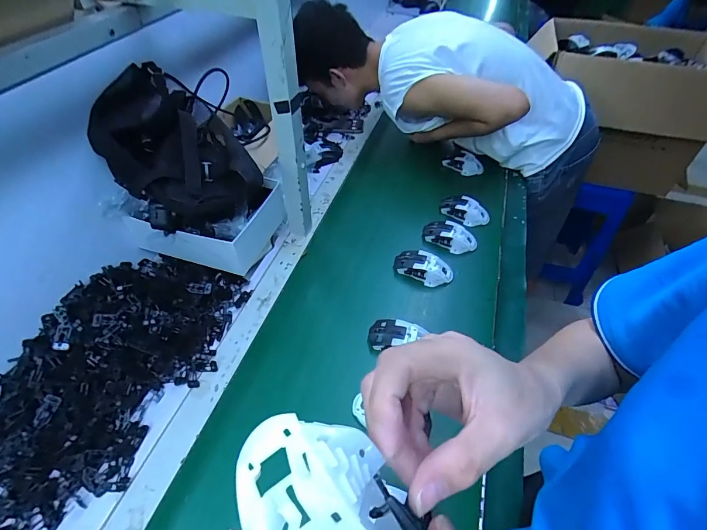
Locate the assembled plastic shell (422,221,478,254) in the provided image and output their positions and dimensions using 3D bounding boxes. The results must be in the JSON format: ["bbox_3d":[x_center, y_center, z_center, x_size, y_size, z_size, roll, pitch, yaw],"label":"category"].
[{"bbox_3d":[0.206,-0.063,0.791,0.113,0.032,0.054,22,51,19],"label":"assembled plastic shell"}]

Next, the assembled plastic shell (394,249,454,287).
[{"bbox_3d":[0.141,0.003,0.738,0.113,0.033,0.056,20,51,18],"label":"assembled plastic shell"}]

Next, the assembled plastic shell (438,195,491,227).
[{"bbox_3d":[0.255,-0.130,0.845,0.110,0.034,0.048,25,52,22],"label":"assembled plastic shell"}]

